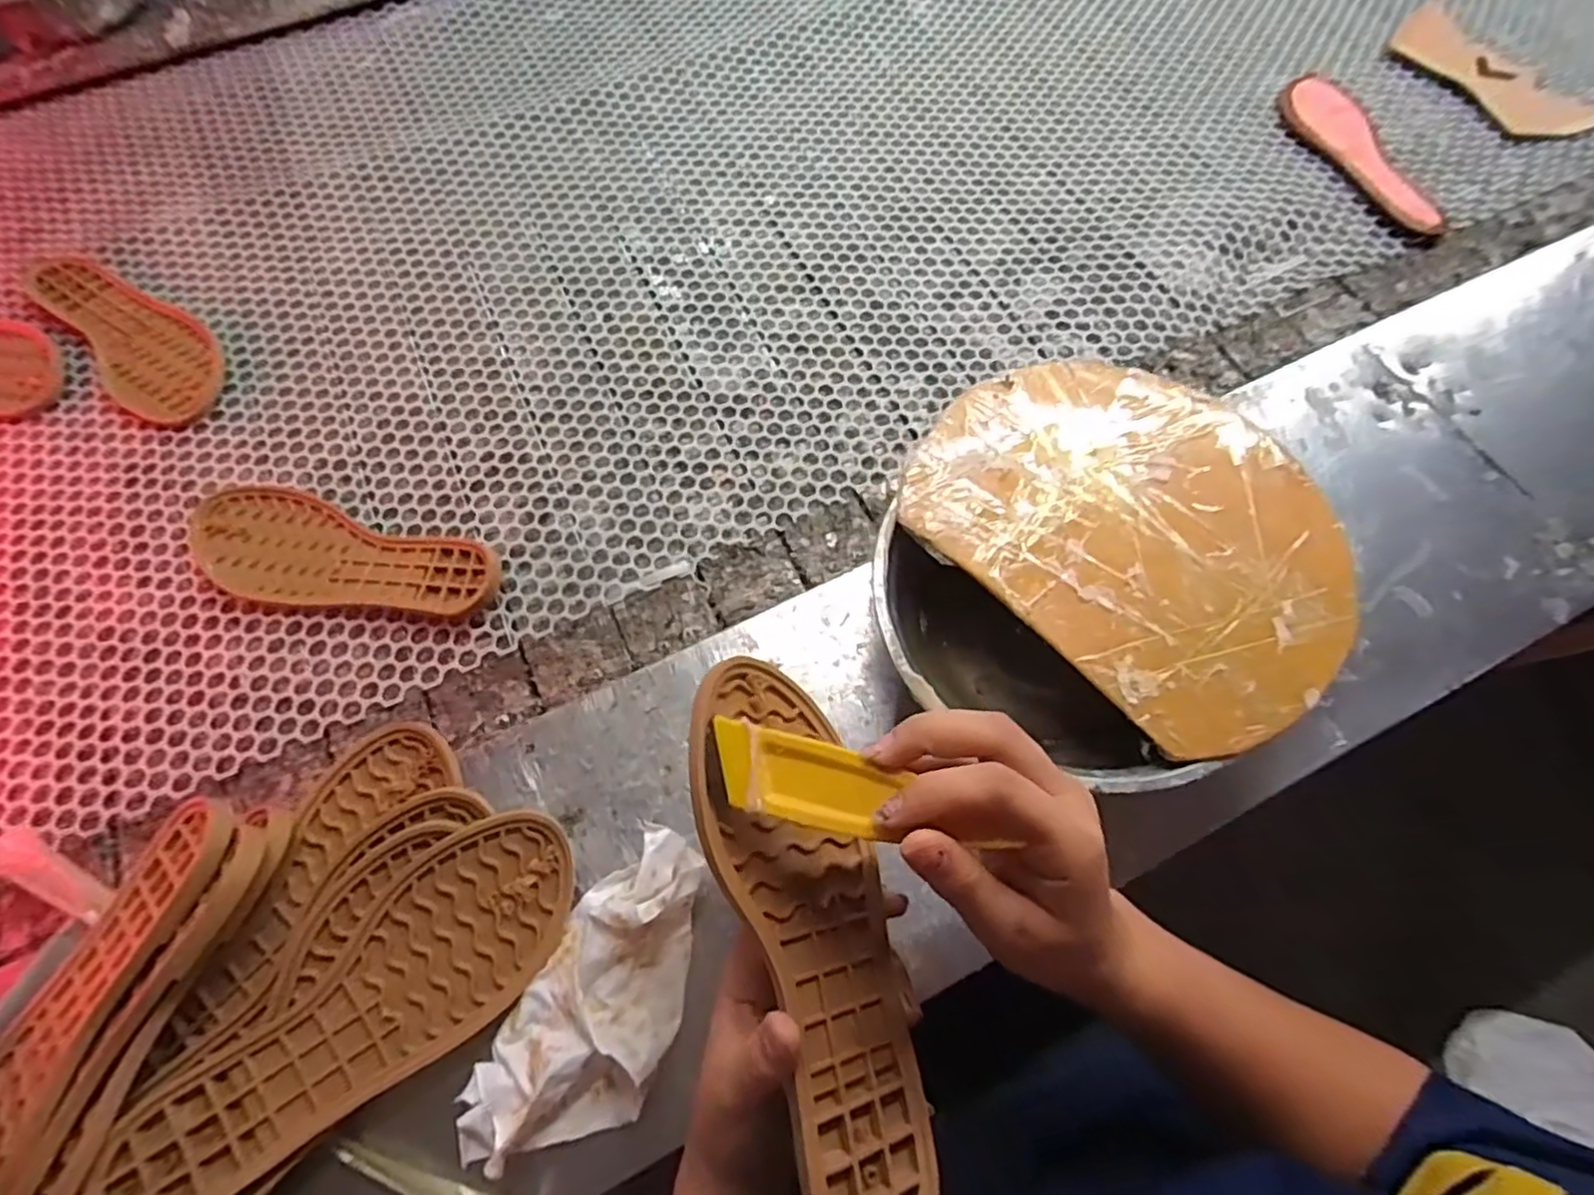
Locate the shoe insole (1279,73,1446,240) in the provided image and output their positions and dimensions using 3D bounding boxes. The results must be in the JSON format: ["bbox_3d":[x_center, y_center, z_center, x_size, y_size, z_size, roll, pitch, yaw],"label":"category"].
[{"bbox_3d":[0.514,-0.413,0.623,0.078,0.006,0.222,-9,66,-3],"label":"shoe insole"}]

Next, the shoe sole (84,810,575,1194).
[{"bbox_3d":[-0.204,0.209,0.328,0.227,0.020,0.088,-43,90,-21],"label":"shoe sole"}]

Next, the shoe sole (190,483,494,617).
[{"bbox_3d":[-0.322,-0.027,0.474,0.233,0.022,0.077,15,67,7],"label":"shoe sole"}]

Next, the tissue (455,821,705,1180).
[{"bbox_3d":[-0.097,0.200,0.337,0.076,0.035,0.161,27,69,12],"label":"tissue"}]

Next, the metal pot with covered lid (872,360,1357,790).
[{"bbox_3d":[0.174,-0.015,0.401,0.241,0.069,0.253,0,66,1],"label":"metal pot with covered lid"}]

